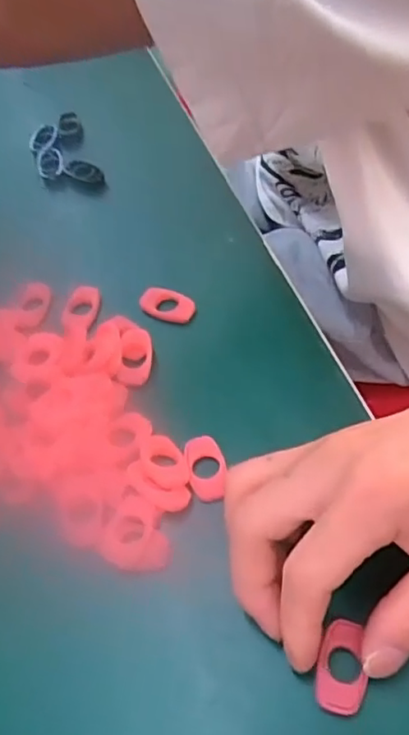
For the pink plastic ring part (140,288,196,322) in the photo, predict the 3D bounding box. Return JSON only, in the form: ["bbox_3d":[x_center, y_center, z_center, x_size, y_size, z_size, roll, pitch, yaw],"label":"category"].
[{"bbox_3d":[-0.023,-0.037,0.368,0.034,0.008,0.019,11,54,13],"label":"pink plastic ring part"}]

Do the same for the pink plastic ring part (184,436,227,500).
[{"bbox_3d":[0.001,0.048,0.302,0.018,0.005,0.033,-14,54,-2],"label":"pink plastic ring part"}]

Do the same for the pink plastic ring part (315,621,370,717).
[{"bbox_3d":[0.053,0.115,0.242,0.018,0.004,0.033,8,56,10],"label":"pink plastic ring part"}]

